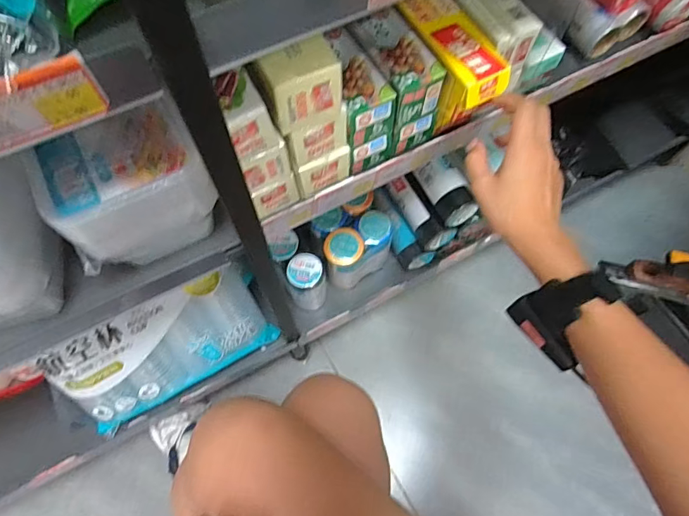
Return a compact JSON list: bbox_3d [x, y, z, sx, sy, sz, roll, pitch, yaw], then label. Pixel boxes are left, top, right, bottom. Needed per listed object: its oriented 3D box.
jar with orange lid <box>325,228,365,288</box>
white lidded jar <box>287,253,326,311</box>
[{"bbox_3d":[-0.001,0.003,0.702,0.054,0.115,0.053,0,68,-1],"label":"jar with orange lid"},{"bbox_3d":[-0.054,0.040,0.682,0.049,0.107,0.056,-19,69,-9],"label":"white lidded jar"}]

